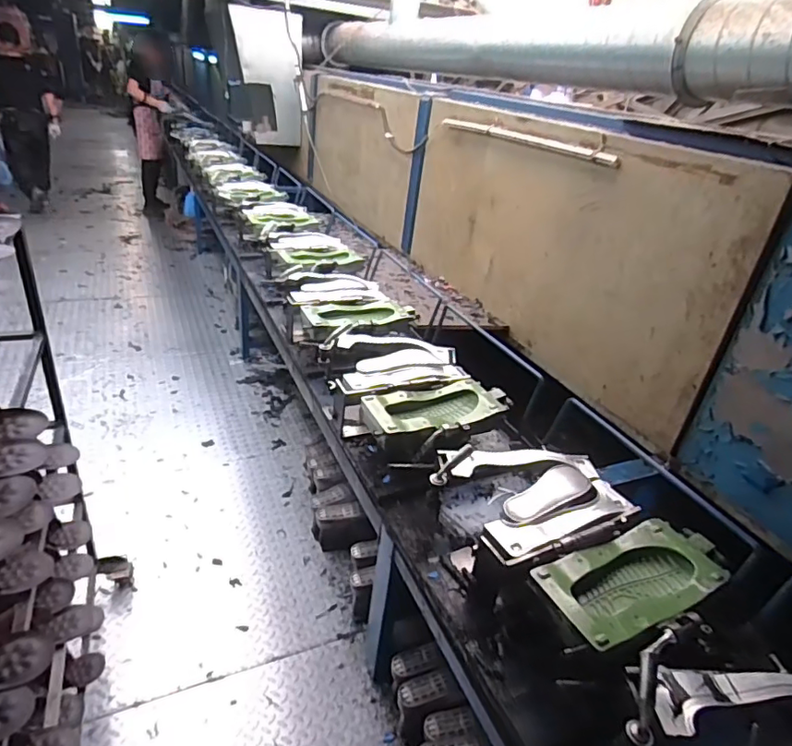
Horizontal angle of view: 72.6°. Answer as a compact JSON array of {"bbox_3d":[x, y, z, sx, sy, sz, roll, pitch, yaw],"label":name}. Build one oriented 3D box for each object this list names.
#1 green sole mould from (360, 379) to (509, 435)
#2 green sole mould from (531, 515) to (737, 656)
[{"bbox_3d":[0.118,0.092,1.433,0.418,0.054,0.212,-9,29,-25],"label":"green sole mould"},{"bbox_3d":[0.449,0.382,1.009,0.388,0.050,0.170,-10,30,-28],"label":"green sole mould"}]

